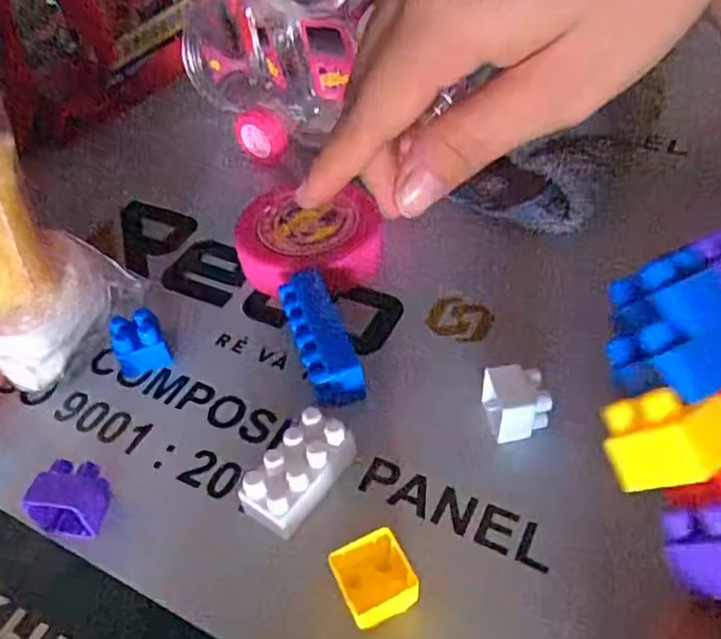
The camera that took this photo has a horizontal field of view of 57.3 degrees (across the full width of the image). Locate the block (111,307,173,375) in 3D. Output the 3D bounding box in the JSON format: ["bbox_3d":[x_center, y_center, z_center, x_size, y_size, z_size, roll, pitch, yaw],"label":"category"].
[{"bbox_3d":[-0.090,0.010,0.268,0.019,0.019,0.018,-24,48,-16],"label":"block"}]

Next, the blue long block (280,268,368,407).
[{"bbox_3d":[-0.016,0.007,0.260,0.019,0.019,0.061,-16,47,-10],"label":"blue long block"}]

